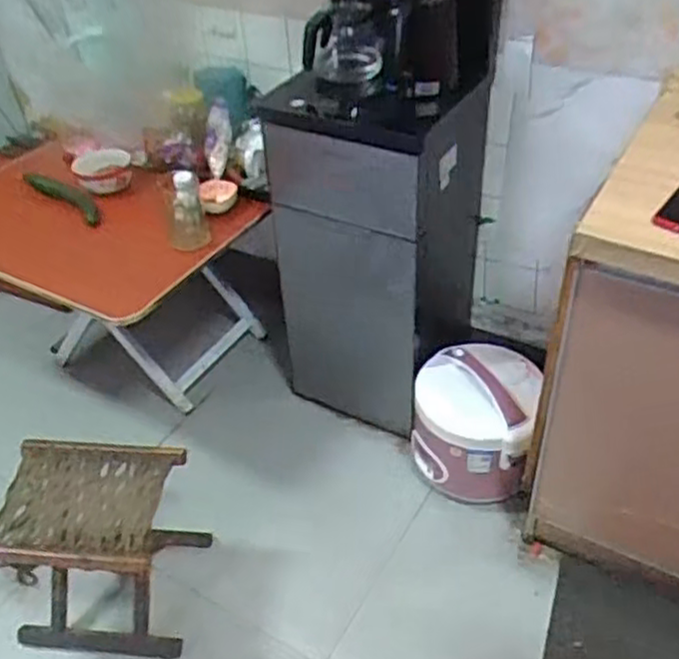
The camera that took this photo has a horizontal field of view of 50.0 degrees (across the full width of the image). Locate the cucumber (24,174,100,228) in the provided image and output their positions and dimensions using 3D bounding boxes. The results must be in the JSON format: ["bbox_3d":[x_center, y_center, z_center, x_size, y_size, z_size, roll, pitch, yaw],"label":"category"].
[{"bbox_3d":[-0.583,-0.286,1.578,0.211,0.034,0.069,32,53,19],"label":"cucumber"}]

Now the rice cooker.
[{"bbox_3d":[0.270,0.194,1.460,0.227,0.260,0.216,-2,40,2],"label":"rice cooker"}]

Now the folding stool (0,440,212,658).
[{"bbox_3d":[-0.416,0.385,1.280,0.282,0.312,0.245,3,43,10],"label":"folding stool"}]

